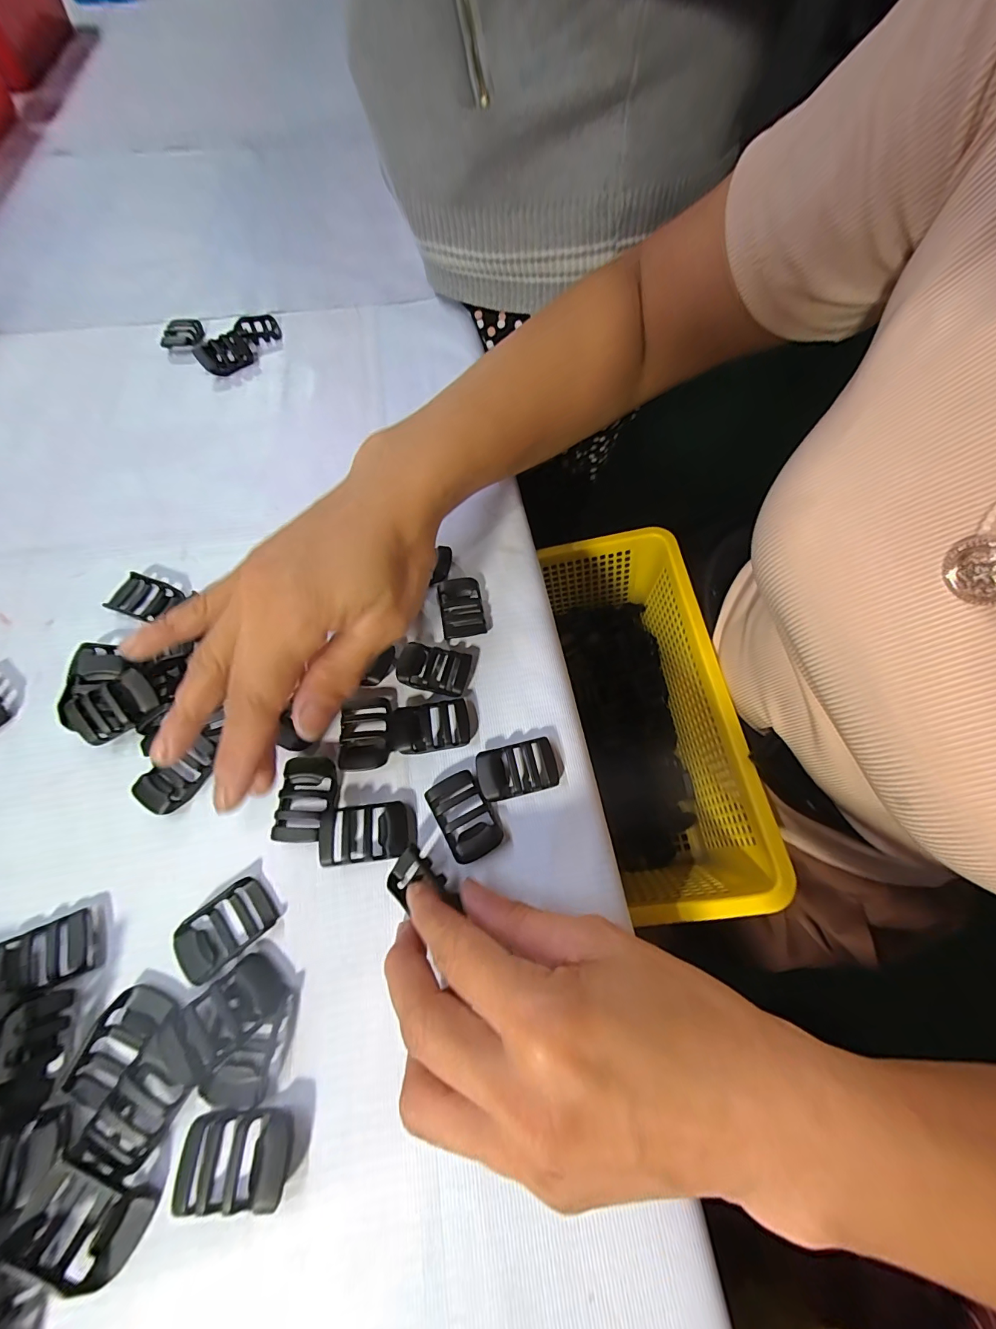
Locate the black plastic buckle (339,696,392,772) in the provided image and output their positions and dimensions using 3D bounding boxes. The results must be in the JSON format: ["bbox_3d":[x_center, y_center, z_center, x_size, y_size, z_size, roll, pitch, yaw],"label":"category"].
[{"bbox_3d":[-0.067,0.036,0.218,0.023,0.009,0.037,-4,65,-2],"label":"black plastic buckle"}]

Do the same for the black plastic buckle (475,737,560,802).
[{"bbox_3d":[0.009,0.052,0.212,0.038,0.009,0.025,-13,66,-6],"label":"black plastic buckle"}]

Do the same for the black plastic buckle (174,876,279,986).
[{"bbox_3d":[-0.118,0.114,0.185,0.038,0.007,0.025,-37,70,-16],"label":"black plastic buckle"}]

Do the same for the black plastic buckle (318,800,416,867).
[{"bbox_3d":[-0.060,0.078,0.200,0.041,0.009,0.025,-7,65,-4],"label":"black plastic buckle"}]

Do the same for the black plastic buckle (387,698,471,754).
[{"bbox_3d":[-0.036,0.032,0.222,0.040,0.006,0.025,-9,66,-4],"label":"black plastic buckle"}]

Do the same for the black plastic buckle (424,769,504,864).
[{"bbox_3d":[-0.016,0.071,0.203,0.024,0.010,0.038,-27,68,-12],"label":"black plastic buckle"}]

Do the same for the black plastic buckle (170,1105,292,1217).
[{"bbox_3d":[-0.095,0.178,0.155,0.039,0.009,0.026,0,65,0],"label":"black plastic buckle"}]

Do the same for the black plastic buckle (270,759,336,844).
[{"bbox_3d":[-0.091,0.064,0.206,0.026,0.008,0.038,1,65,0],"label":"black plastic buckle"}]

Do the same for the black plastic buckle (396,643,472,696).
[{"bbox_3d":[-0.036,0.002,0.235,0.038,0.007,0.026,10,66,4],"label":"black plastic buckle"}]

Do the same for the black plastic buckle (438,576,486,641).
[{"bbox_3d":[-0.022,-0.033,0.249,0.024,0.009,0.036,-9,66,-4],"label":"black plastic buckle"}]

